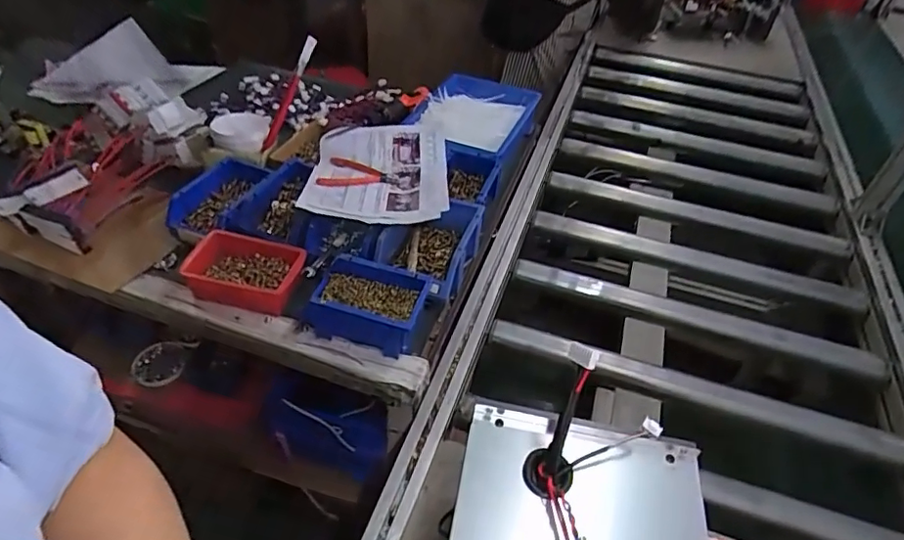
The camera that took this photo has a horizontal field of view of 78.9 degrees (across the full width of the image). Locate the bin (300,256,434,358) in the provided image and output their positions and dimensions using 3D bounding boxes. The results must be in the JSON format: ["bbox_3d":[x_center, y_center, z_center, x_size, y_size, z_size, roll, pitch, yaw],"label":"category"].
[{"bbox_3d":[-0.116,0.042,0.744,0.161,0.059,0.102,13,44,8],"label":"bin"}]

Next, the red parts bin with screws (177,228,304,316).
[{"bbox_3d":[-0.303,0.002,0.783,0.172,0.051,0.097,9,44,5],"label":"red parts bin with screws"}]

